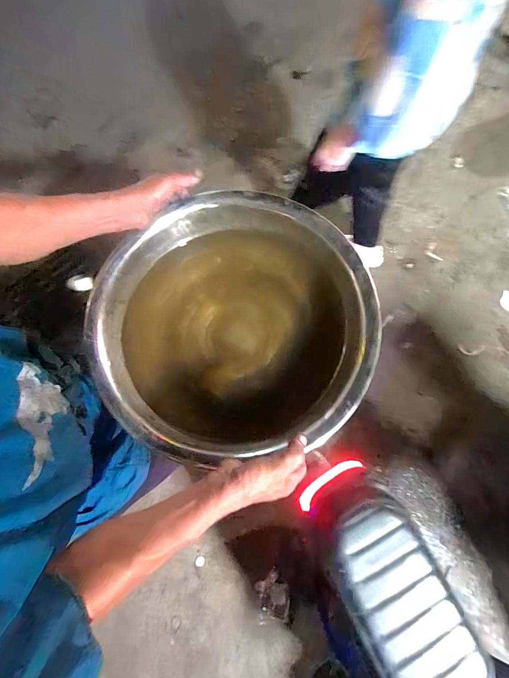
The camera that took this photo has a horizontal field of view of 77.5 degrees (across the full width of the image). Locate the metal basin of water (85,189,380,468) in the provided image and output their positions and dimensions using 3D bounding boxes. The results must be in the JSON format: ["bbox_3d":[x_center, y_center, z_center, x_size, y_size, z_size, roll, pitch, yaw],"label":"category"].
[{"bbox_3d":[-0.045,-0.016,0.559,0.393,0.199,0.408,-1,68,2],"label":"metal basin of water"}]

